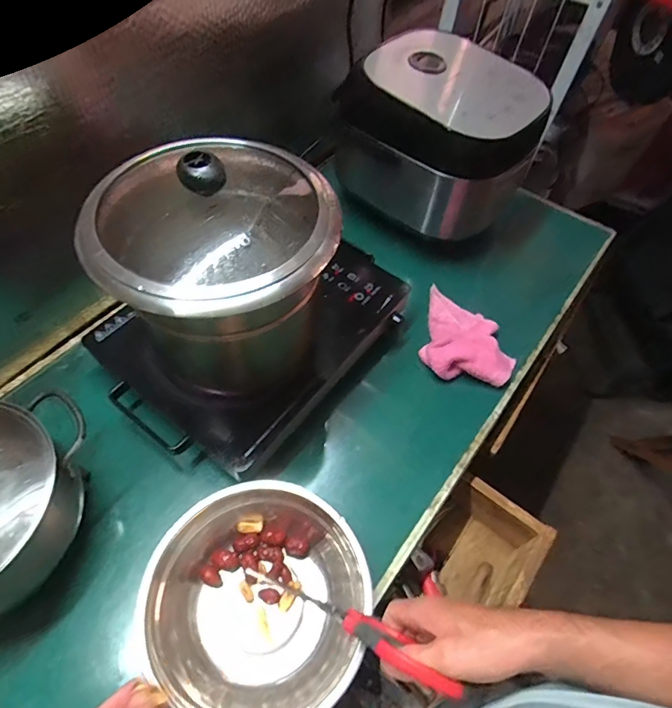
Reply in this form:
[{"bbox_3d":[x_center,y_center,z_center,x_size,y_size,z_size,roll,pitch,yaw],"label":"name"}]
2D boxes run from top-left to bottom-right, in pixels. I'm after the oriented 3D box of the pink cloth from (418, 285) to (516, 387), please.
[{"bbox_3d":[0.216,-0.027,0.738,0.147,0.039,0.170,15,56,5],"label":"pink cloth"}]

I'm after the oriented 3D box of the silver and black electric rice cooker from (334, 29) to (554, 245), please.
[{"bbox_3d":[0.196,-0.405,0.831,0.312,0.204,0.291,35,60,17],"label":"silver and black electric rice cooker"}]

